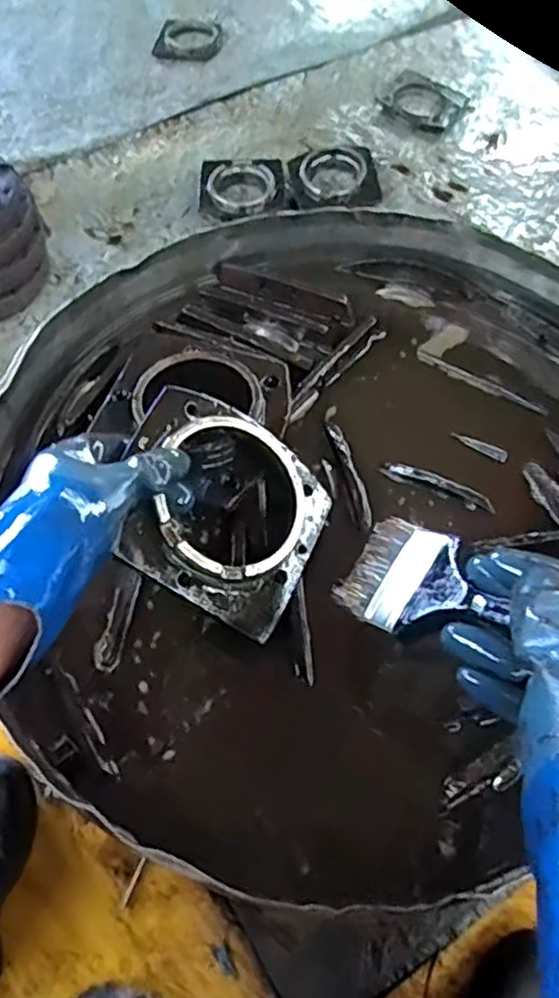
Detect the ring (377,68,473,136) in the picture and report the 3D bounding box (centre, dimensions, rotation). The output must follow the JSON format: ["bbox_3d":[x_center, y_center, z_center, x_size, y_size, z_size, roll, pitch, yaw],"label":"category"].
[{"bbox_3d":[0.288,-0.783,1.391,0.163,0.014,0.142,34,66,20],"label":"ring"}]

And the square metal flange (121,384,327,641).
[{"bbox_3d":[-0.039,0.005,0.516,0.158,0.030,0.144,33,58,-17],"label":"square metal flange"}]

